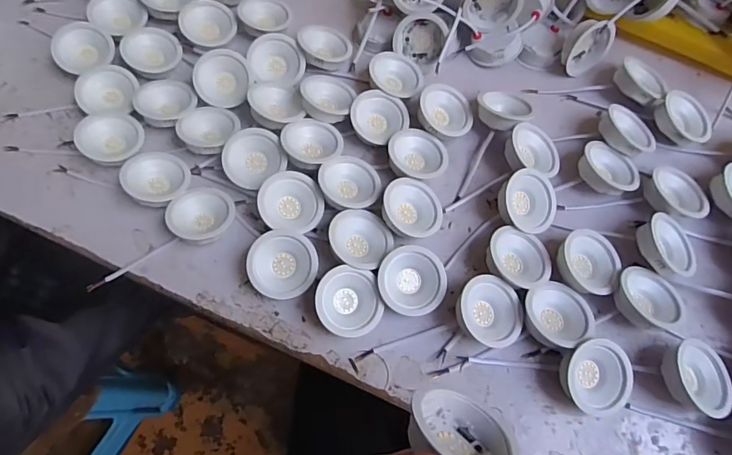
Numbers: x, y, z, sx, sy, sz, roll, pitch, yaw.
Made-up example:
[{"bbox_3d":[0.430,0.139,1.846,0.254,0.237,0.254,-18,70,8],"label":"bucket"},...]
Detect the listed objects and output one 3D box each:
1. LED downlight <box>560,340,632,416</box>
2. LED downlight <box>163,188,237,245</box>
[{"bbox_3d":[0.226,0.147,0.441,0.068,0.041,0.067,-6,69,-3],"label":"LED downlight"},{"bbox_3d":[-0.183,-0.012,0.505,0.064,0.032,0.064,23,70,8],"label":"LED downlight"}]

